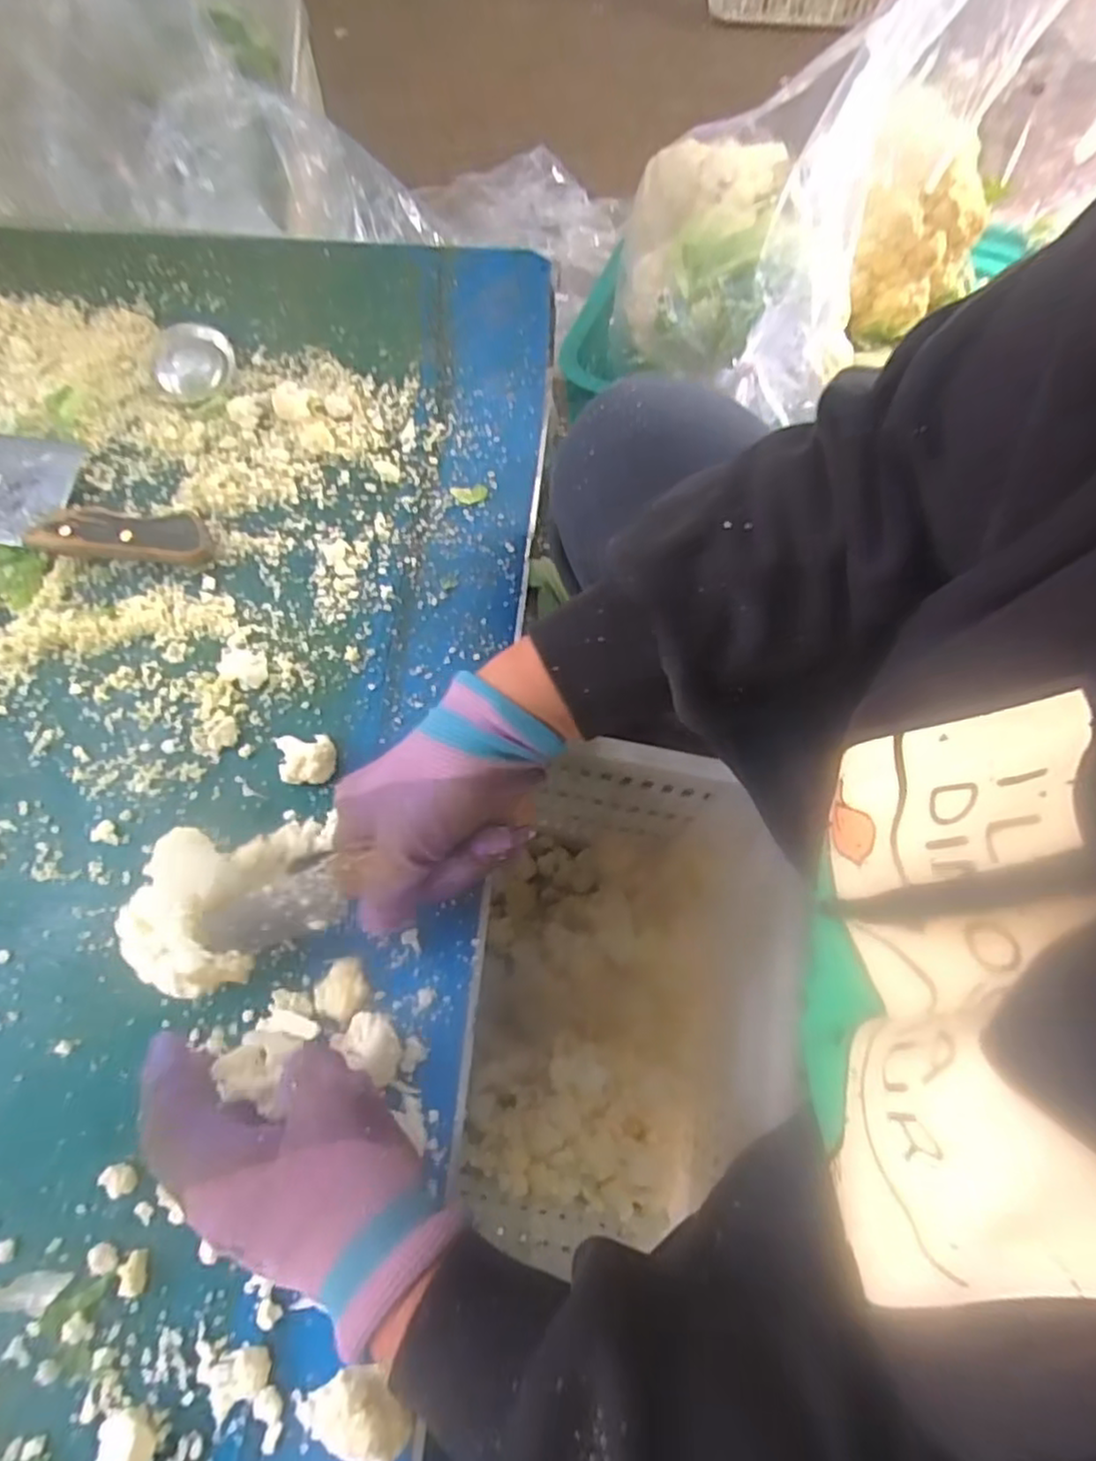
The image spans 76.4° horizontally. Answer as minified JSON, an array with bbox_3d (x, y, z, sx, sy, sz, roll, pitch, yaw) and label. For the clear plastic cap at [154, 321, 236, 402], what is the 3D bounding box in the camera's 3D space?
[{"bbox_3d":[-0.240,-0.250,0.472,0.051,0.012,0.058,-15,70,-6],"label":"clear plastic cap"}]

